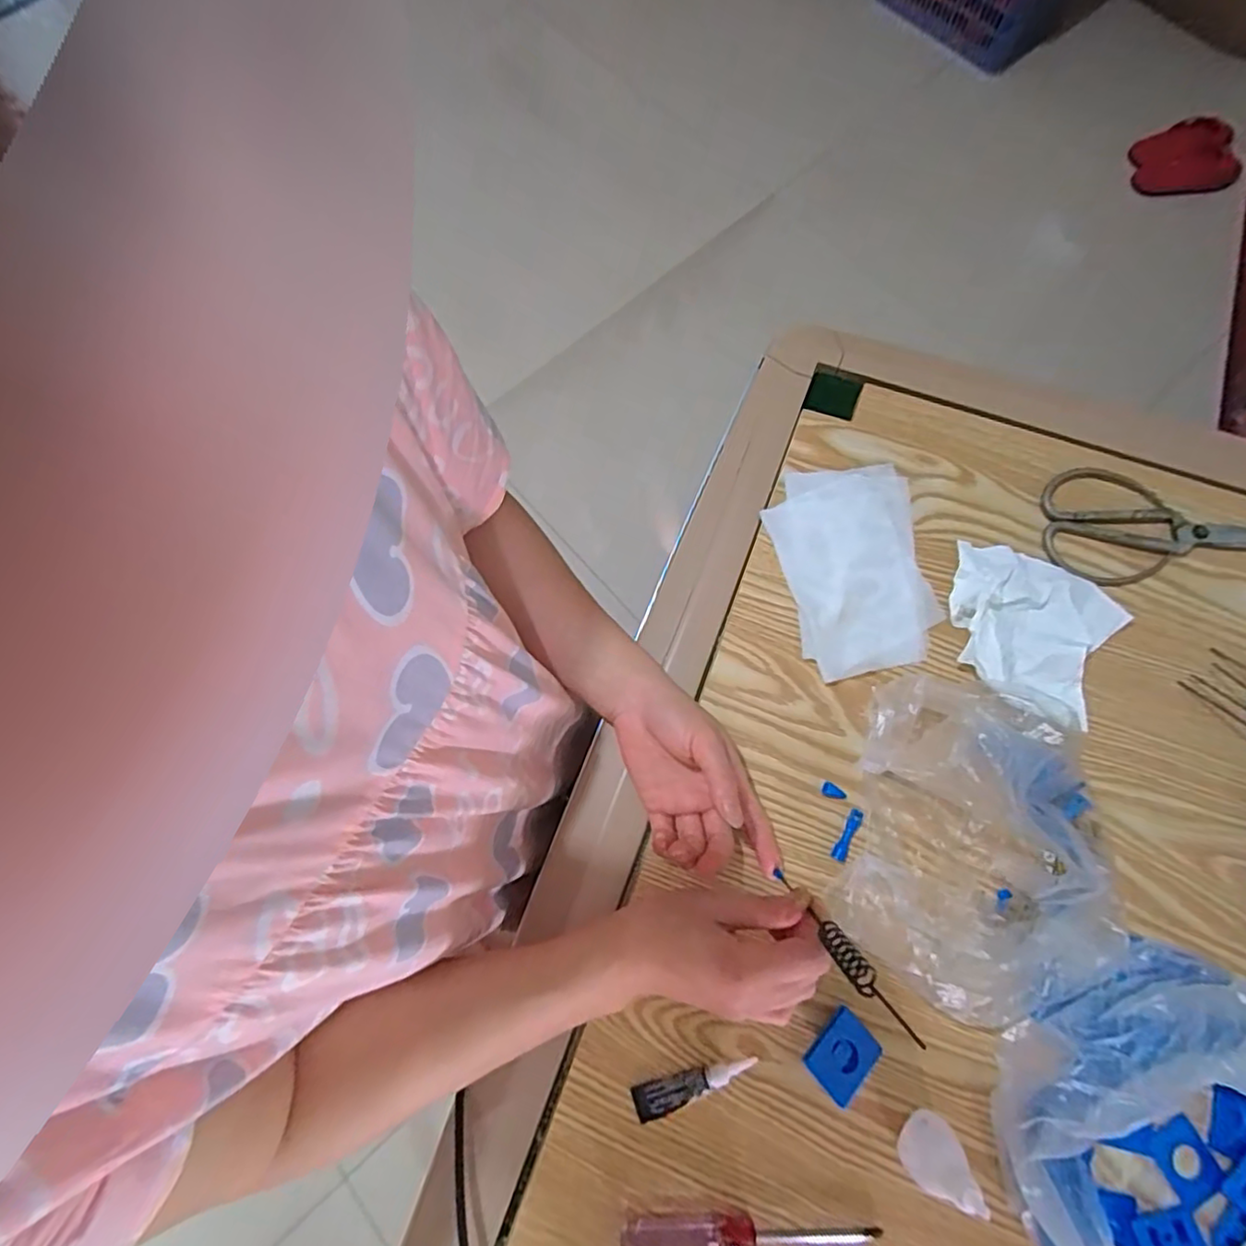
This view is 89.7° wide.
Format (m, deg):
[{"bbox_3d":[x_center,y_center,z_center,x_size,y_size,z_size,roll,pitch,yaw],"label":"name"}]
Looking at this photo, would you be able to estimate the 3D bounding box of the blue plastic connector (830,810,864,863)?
[{"bbox_3d":[0.154,0.145,0.430,0.009,0.009,0.037,28,77,9],"label":"blue plastic connector"}]

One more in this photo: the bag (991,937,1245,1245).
[{"bbox_3d":[0.317,0.283,0.344,0.201,0.089,0.164,-40,77,-9],"label":"bag"}]

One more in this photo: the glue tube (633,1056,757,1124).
[{"bbox_3d":[0.046,0.292,0.391,0.078,0.012,0.020,-16,74,-3],"label":"glue tube"}]

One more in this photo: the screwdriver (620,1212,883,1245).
[{"bbox_3d":[0.075,0.361,0.367,0.147,0.017,0.021,-3,74,1],"label":"screwdriver"}]

